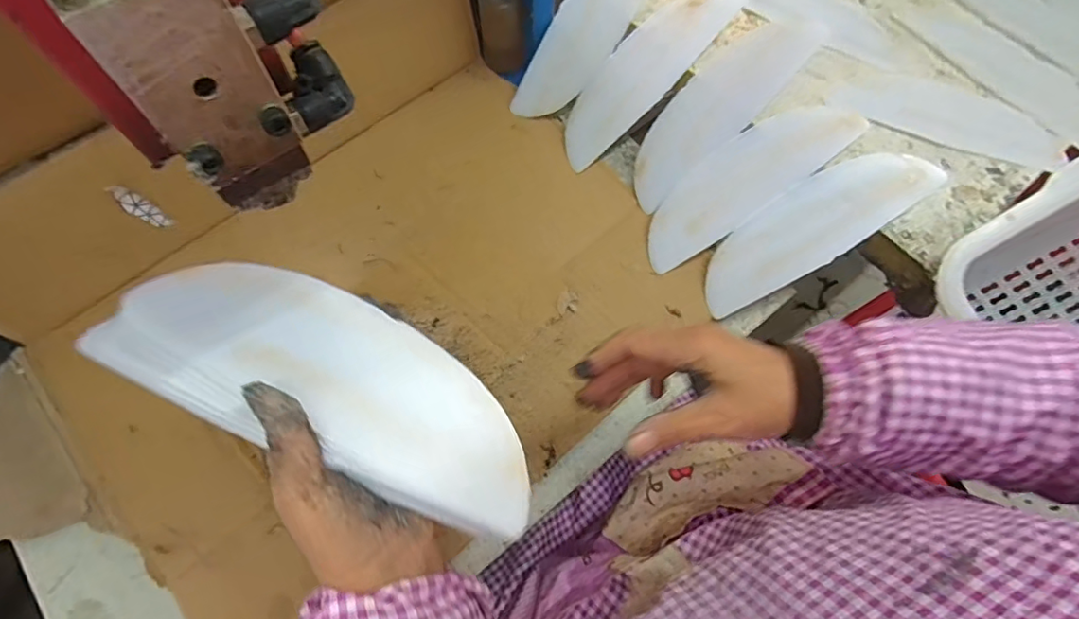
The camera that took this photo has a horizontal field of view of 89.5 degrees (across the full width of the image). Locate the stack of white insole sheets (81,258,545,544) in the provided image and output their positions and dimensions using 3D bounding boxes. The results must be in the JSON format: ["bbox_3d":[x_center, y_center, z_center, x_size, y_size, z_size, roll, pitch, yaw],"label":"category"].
[{"bbox_3d":[-0.100,0.039,0.285,0.222,0.011,0.084,28,70,-6],"label":"stack of white insole sheets"}]

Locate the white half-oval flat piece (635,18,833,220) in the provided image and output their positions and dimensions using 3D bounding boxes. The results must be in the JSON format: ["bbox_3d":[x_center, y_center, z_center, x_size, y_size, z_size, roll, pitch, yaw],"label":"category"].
[{"bbox_3d":[0.174,-0.198,0.528,0.228,0.028,0.070,-44,73,7],"label":"white half-oval flat piece"}]

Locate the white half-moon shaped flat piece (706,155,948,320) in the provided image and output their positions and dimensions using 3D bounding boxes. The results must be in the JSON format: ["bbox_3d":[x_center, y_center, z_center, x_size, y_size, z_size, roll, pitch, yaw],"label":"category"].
[{"bbox_3d":[0.241,-0.075,0.487,0.215,0.024,0.069,-33,70,11],"label":"white half-moon shaped flat piece"}]

